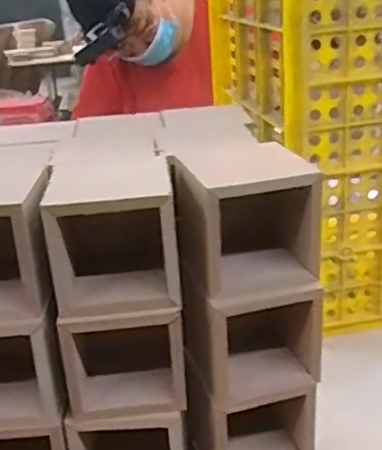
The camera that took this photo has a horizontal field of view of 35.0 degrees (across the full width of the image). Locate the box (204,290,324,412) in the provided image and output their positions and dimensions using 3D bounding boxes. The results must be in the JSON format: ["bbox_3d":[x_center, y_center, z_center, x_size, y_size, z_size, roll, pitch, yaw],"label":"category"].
[{"bbox_3d":[0.036,0.062,0.333,0.063,0.063,0.034,-11,23,-15],"label":"box"}]

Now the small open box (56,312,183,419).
[{"bbox_3d":[-0.037,0.070,0.332,0.065,0.069,0.045,-5,22,-2],"label":"small open box"}]

